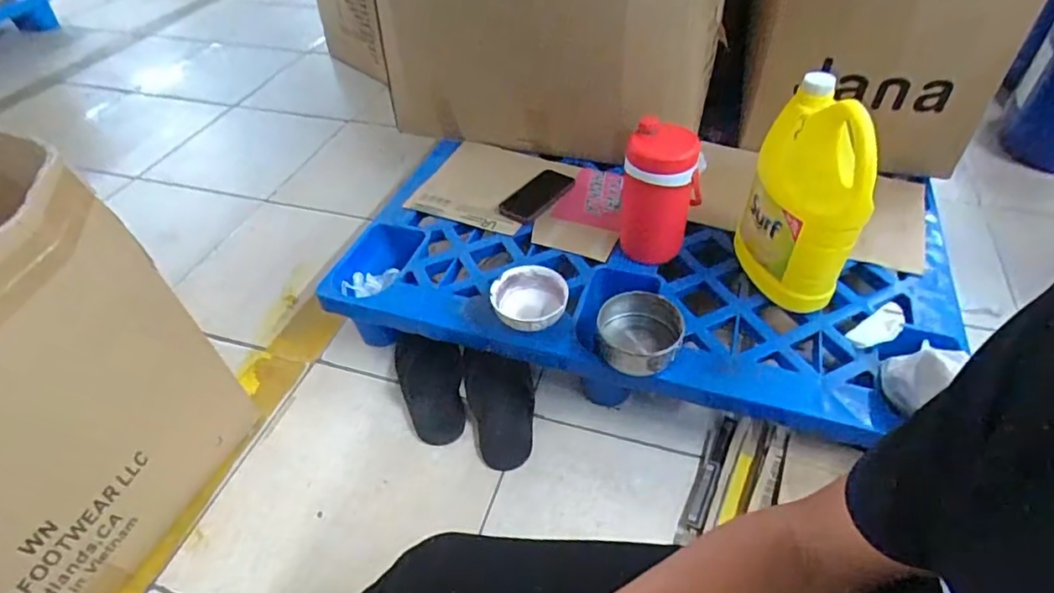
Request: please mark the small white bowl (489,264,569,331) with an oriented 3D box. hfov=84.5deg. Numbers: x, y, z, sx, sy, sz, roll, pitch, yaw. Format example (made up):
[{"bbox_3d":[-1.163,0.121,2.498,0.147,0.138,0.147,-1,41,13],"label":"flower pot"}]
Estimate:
[{"bbox_3d":[0.002,0.012,0.892,0.112,0.063,0.105,-2,45,2],"label":"small white bowl"}]

